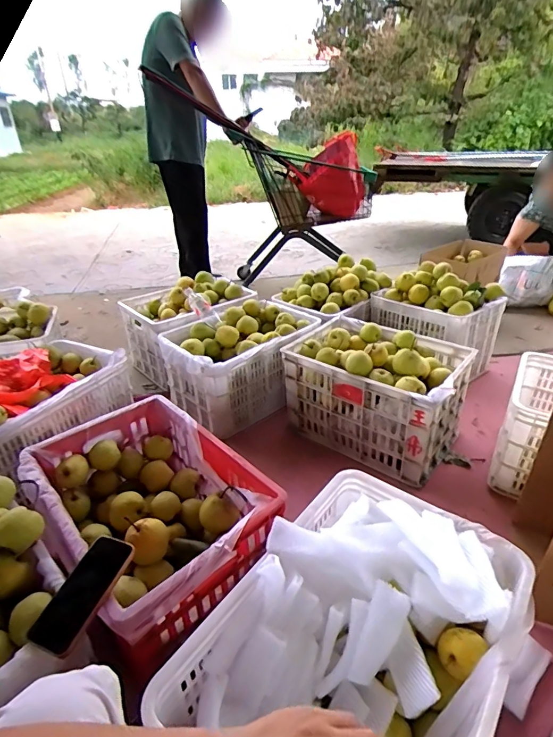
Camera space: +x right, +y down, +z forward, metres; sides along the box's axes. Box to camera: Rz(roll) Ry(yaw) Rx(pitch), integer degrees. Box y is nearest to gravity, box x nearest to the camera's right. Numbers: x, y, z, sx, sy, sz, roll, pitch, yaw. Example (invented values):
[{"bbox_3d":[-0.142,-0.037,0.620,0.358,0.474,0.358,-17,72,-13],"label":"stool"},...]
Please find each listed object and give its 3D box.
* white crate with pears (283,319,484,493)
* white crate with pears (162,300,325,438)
[{"bbox_3d":[0.316,0.062,1.350,0.513,0.327,0.352,18,36,31],"label":"white crate with pears"},{"bbox_3d":[-0.122,-0.029,1.587,0.538,0.302,0.369,-27,38,-36],"label":"white crate with pears"}]

